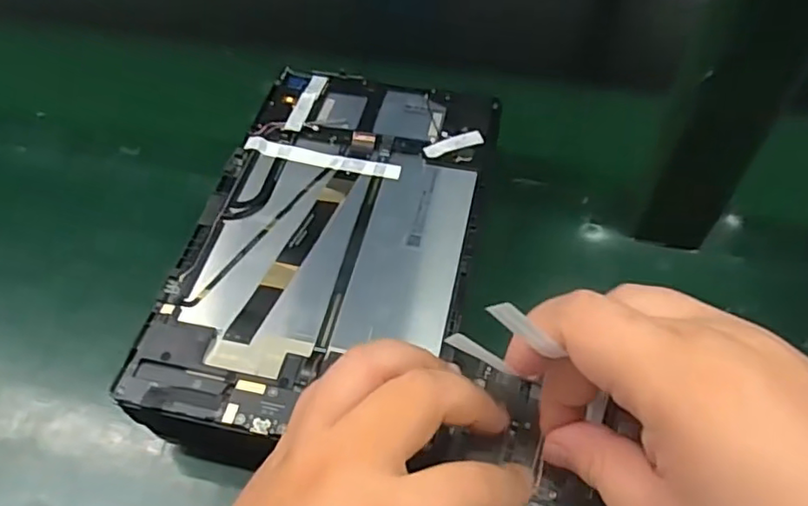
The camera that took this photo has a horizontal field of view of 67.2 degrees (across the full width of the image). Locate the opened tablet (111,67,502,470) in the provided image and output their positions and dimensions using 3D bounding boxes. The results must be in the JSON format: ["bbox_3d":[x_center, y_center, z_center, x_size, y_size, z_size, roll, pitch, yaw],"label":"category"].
[{"bbox_3d":[-0.036,-0.011,0.327,0.145,0.012,0.245,9,53,9],"label":"opened tablet"}]

